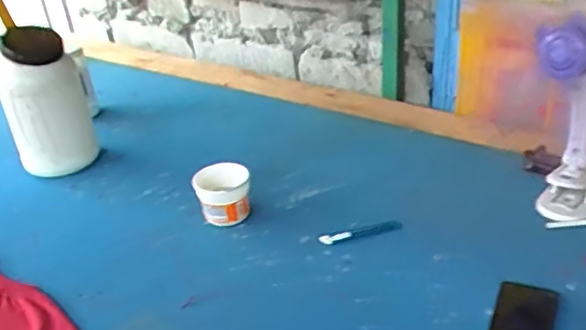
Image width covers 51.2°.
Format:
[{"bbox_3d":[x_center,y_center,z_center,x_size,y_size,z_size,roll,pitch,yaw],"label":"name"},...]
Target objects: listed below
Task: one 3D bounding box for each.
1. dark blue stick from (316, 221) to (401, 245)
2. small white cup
[{"bbox_3d":[0.110,0.108,0.979,0.136,0.007,0.022,-11,30,-9],"label":"dark blue stick"},{"bbox_3d":[-0.117,0.052,1.041,0.090,0.084,0.087,-5,29,3],"label":"small white cup"}]

